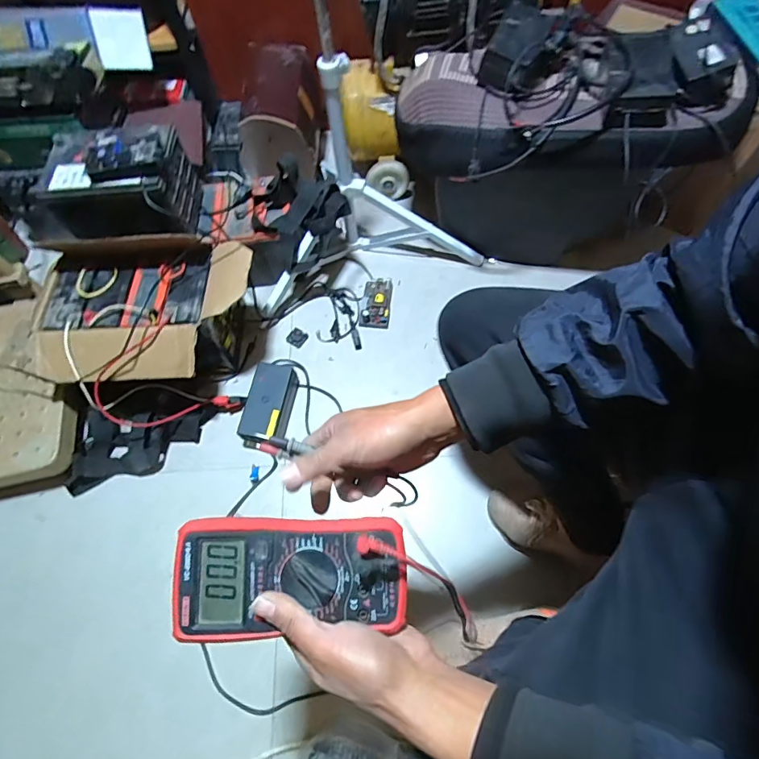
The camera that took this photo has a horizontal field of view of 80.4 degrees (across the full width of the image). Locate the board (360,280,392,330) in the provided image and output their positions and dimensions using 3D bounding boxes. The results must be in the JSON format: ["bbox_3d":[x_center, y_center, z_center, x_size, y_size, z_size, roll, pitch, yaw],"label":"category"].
[{"bbox_3d":[-0.007,-0.188,1.062,0.070,0.022,0.133,3,64,5],"label":"board"}]

